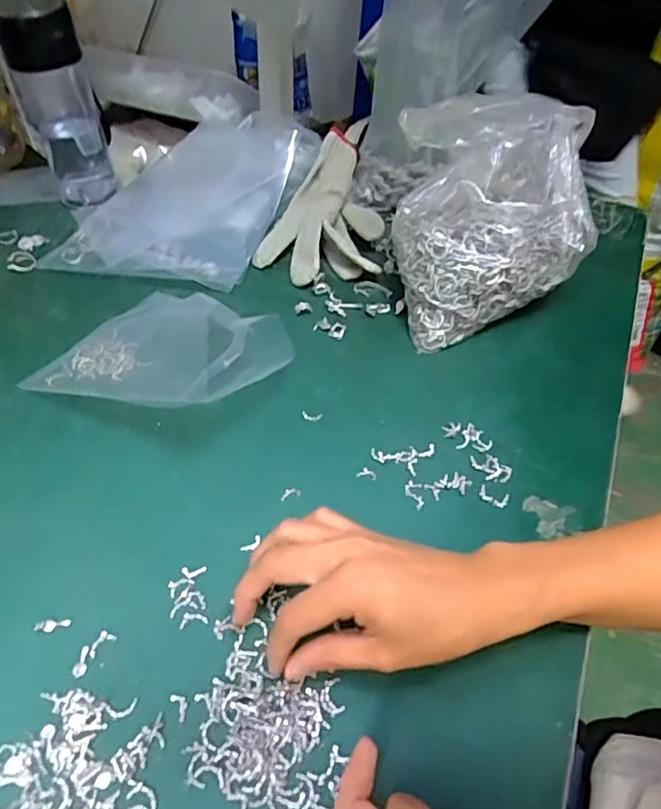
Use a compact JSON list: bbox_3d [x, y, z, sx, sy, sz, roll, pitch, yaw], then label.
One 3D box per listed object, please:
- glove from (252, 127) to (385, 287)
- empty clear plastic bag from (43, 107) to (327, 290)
[{"bbox_3d":[-0.010,-0.206,0.588,0.128,0.061,0.191,1,48,-4],"label":"glove"},{"bbox_3d":[-0.147,-0.229,0.593,0.227,0.071,0.255,12,49,6],"label":"empty clear plastic bag"}]

